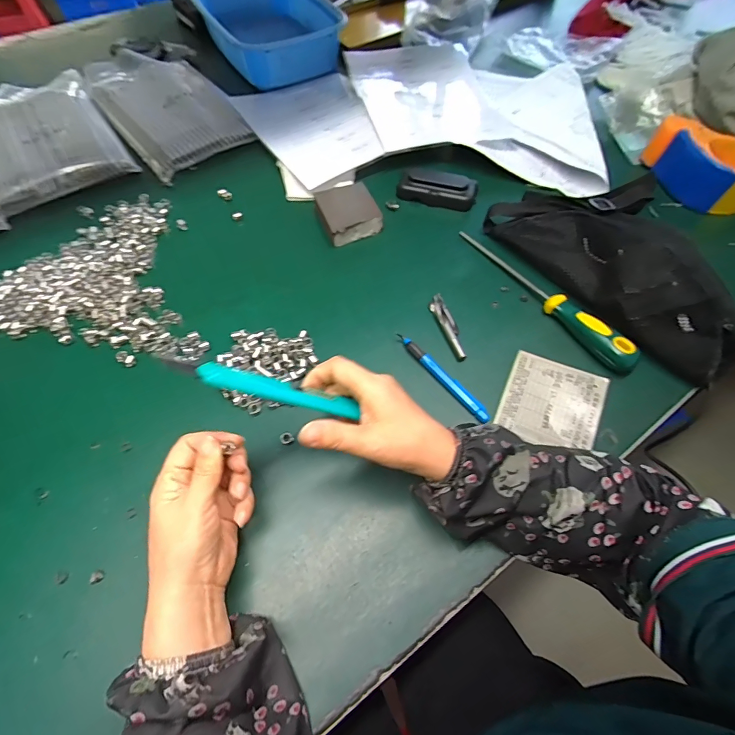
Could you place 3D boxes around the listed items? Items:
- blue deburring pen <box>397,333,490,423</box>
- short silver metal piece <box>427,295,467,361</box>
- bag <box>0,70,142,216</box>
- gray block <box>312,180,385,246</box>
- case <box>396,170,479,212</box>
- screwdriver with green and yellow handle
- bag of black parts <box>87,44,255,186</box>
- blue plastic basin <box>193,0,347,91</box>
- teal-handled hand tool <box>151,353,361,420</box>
[{"bbox_3d":[0.075,0.008,0.395,0.012,0.012,0.121,-34,66,-18],"label":"blue deburring pen"},{"bbox_3d":[0.088,-0.045,0.426,0.018,0.010,0.084,-17,62,-10],"label":"short silver metal piece"},{"bbox_3d":[-0.503,-0.366,0.611,0.184,0.019,0.320,-31,65,-17],"label":"bag"},{"bbox_3d":[-0.025,-0.199,0.507,0.071,0.024,0.081,-18,62,-10],"label":"gray block"},{"bbox_3d":[0.094,-0.237,0.523,0.104,0.024,0.044,8,60,4],"label":"case"},{"bbox_3d":[0.196,-0.089,0.438,0.025,0.032,0.240,-28,64,-16],"label":"screwdriver with green and yellow handle"},{"bbox_3d":[-0.331,-0.431,0.639,0.177,0.020,0.339,-36,66,-19],"label":"bag of black parts"},{"bbox_3d":[-0.175,-0.612,0.713,0.215,0.074,0.281,-22,63,-13],"label":"blue plastic basin"},{"bbox_3d":[-0.072,0.014,0.274,0.136,0.008,0.018,17,58,-21],"label":"teal-handled hand tool"}]

